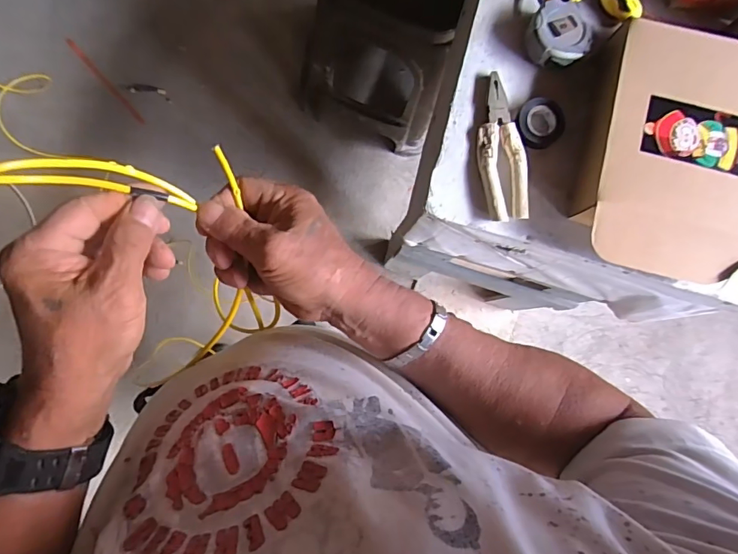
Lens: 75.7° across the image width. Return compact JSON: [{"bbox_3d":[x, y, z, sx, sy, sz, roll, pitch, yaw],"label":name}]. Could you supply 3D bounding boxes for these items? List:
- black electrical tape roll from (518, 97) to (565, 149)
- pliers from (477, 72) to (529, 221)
[{"bbox_3d":[0.235,-0.209,0.647,0.060,0.022,0.067,-2,85,-6],"label":"black electrical tape roll"},{"bbox_3d":[0.178,-0.175,0.639,0.058,0.024,0.199,-4,85,-6],"label":"pliers"}]

